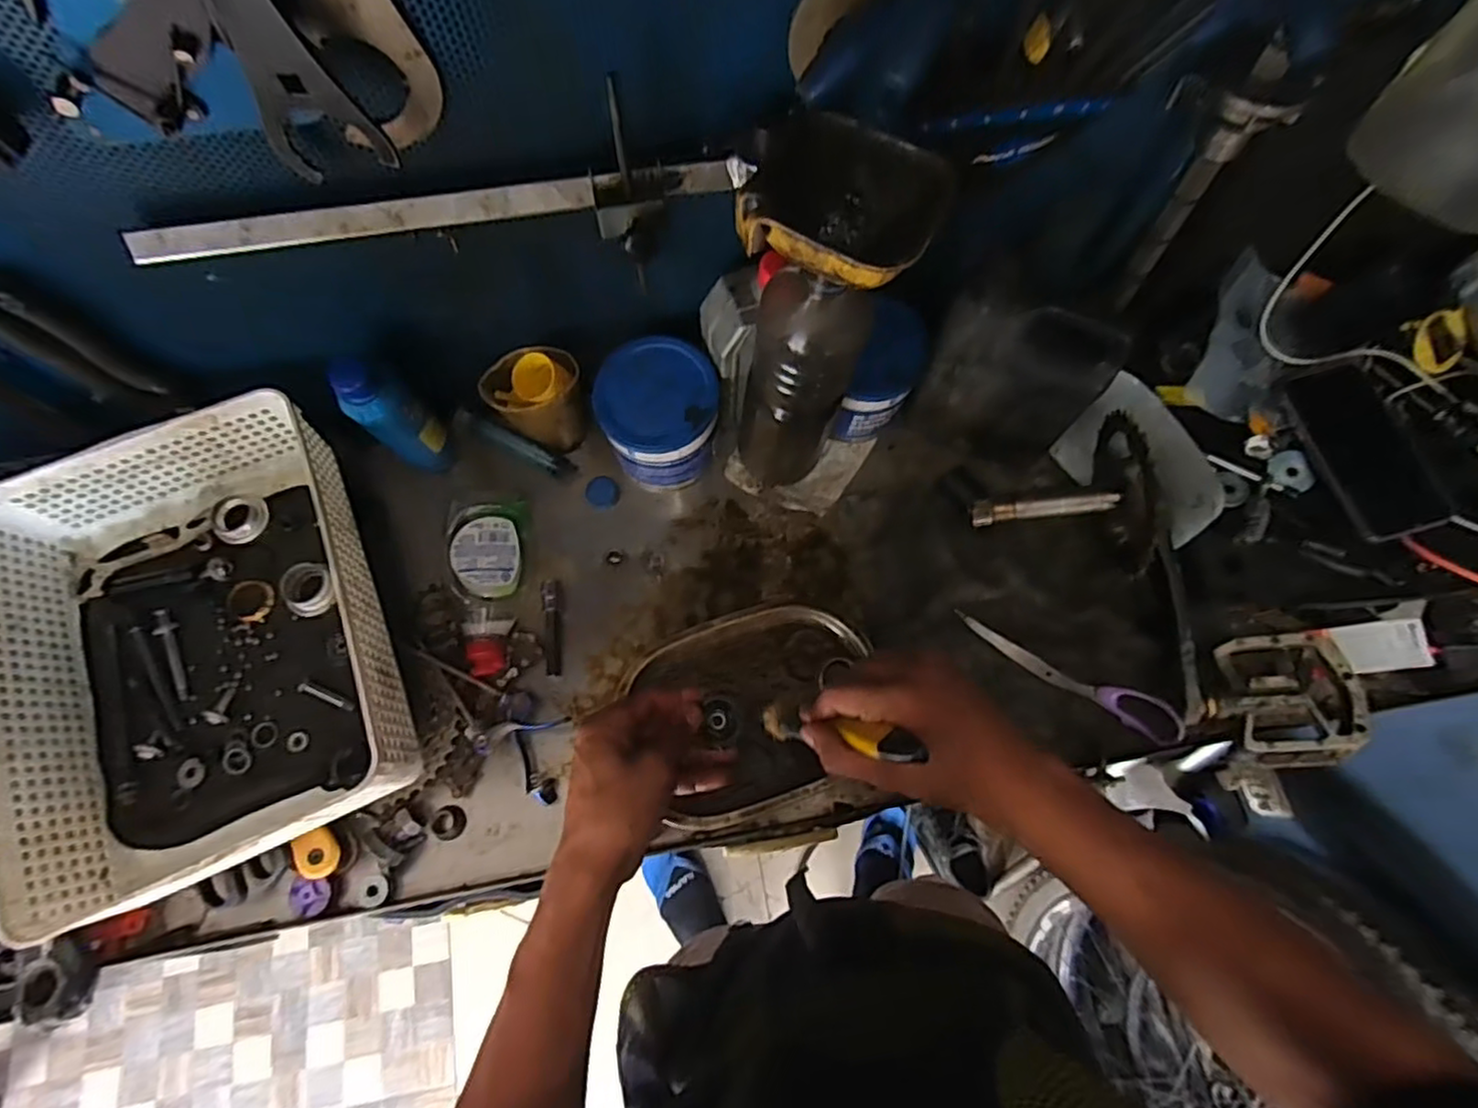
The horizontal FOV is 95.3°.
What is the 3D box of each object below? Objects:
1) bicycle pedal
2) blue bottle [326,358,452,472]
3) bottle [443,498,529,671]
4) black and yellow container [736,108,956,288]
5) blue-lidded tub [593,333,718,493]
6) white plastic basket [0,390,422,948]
[{"bbox_3d":[0.442,0.116,0.540,0.098,0.026,0.103,-2,72,0],"label":"bicycle pedal"},{"bbox_3d":[-0.288,-0.109,0.569,0.047,0.129,0.043,-5,72,-1],"label":"blue bottle"},{"bbox_3d":[-0.222,0.028,0.587,0.060,0.044,0.154,0,72,0],"label":"bottle"},{"bbox_3d":[0.055,-0.183,0.369,0.108,0.051,0.094,17,73,6],"label":"black and yellow container"},{"bbox_3d":[-0.070,-0.119,0.603,0.099,0.107,0.096,0,72,0],"label":"blue-lidded tub"},{"bbox_3d":[-0.408,0.067,0.510,0.247,0.078,0.331,-22,73,-7],"label":"white plastic basket"}]

